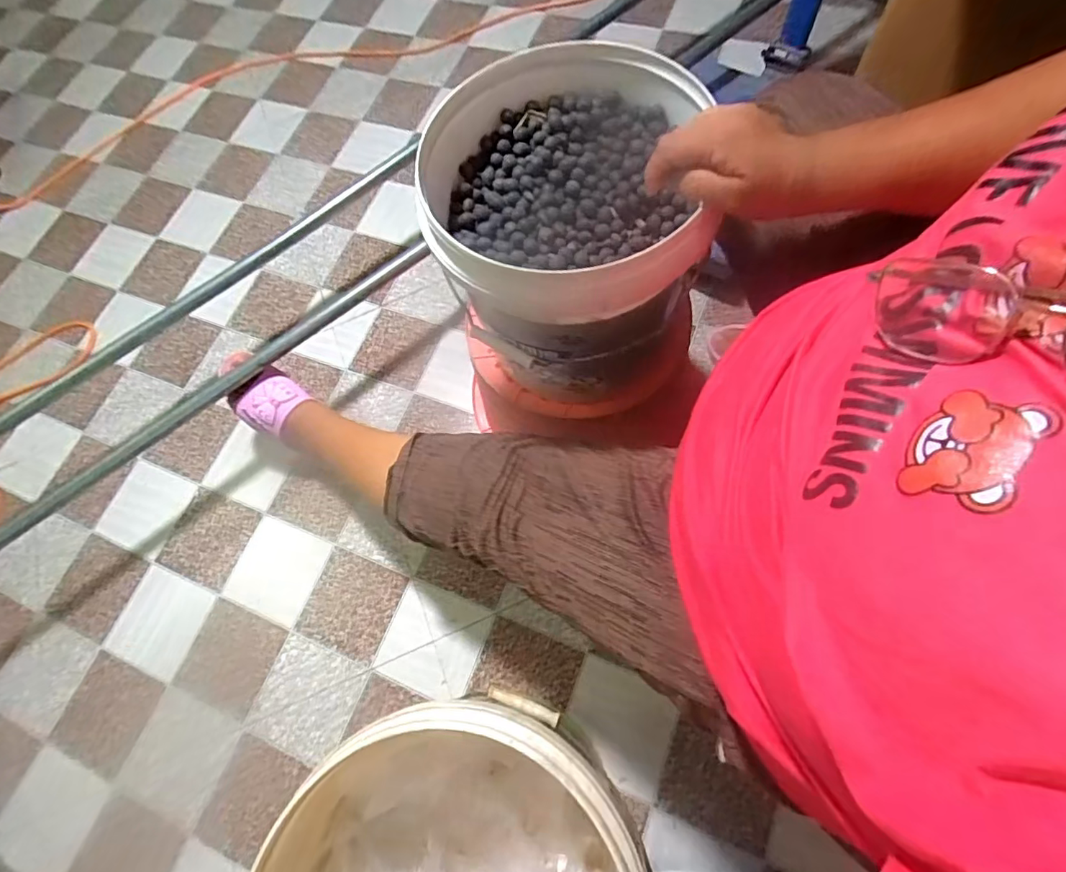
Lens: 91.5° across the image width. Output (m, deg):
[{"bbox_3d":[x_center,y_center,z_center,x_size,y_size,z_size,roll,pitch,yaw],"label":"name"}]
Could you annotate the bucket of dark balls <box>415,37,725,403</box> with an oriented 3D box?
[{"bbox_3d":[0.032,-0.191,0.545,0.229,0.262,0.246,0,72,1],"label":"bucket of dark balls"}]

